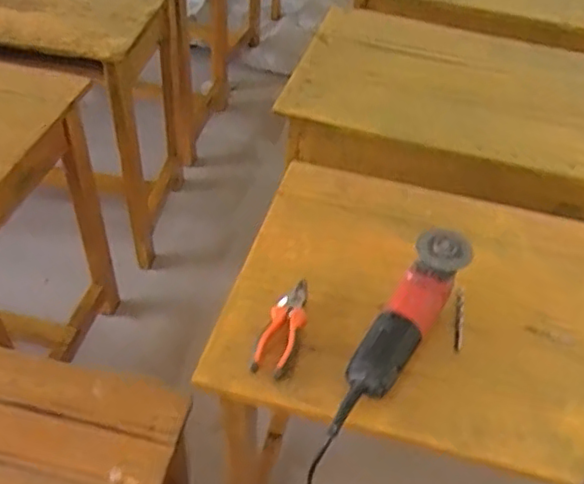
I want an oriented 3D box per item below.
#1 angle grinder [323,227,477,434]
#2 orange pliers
[{"bbox_3d":[0.137,0.108,0.815,0.070,0.092,0.319,27,50,21],"label":"angle grinder"},{"bbox_3d":[-0.009,0.112,0.843,0.047,0.016,0.154,13,46,9],"label":"orange pliers"}]

